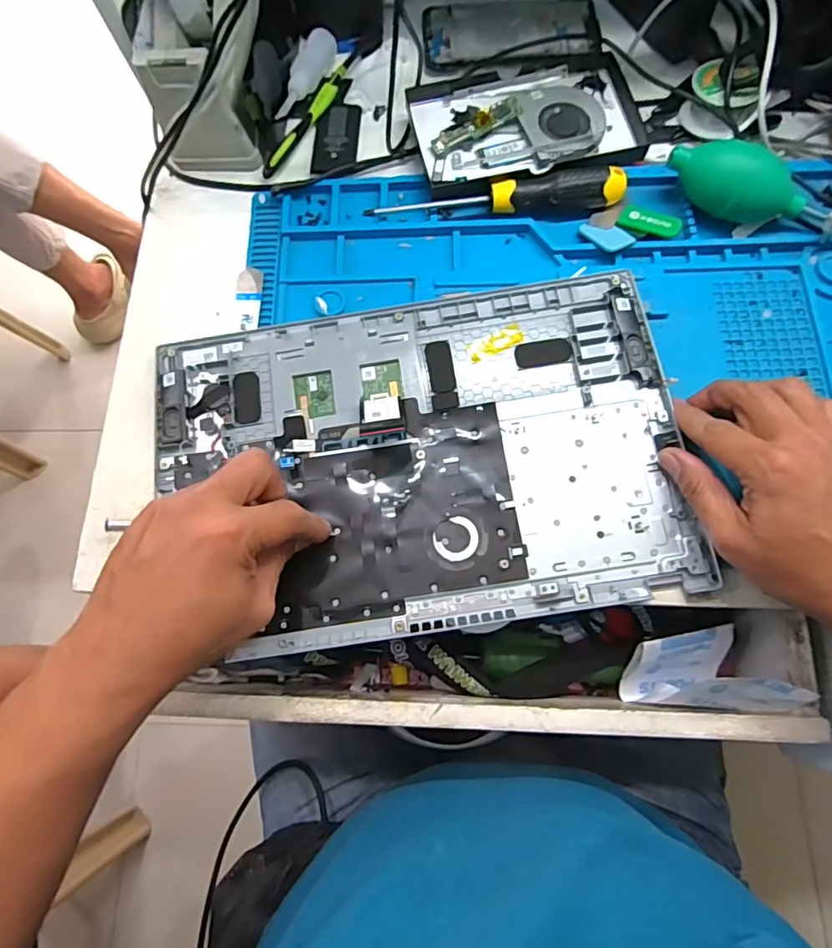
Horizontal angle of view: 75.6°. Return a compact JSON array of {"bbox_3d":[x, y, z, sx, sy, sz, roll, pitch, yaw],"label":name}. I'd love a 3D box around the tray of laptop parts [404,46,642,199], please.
[{"bbox_3d":[0.090,-0.284,0.440,0.178,0.023,0.120,-13,73,-1],"label":"tray of laptop parts"}]

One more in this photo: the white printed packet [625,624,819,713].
[{"bbox_3d":[0.206,0.138,0.380,0.107,0.065,0.055,-2,74,2],"label":"white printed packet"}]

